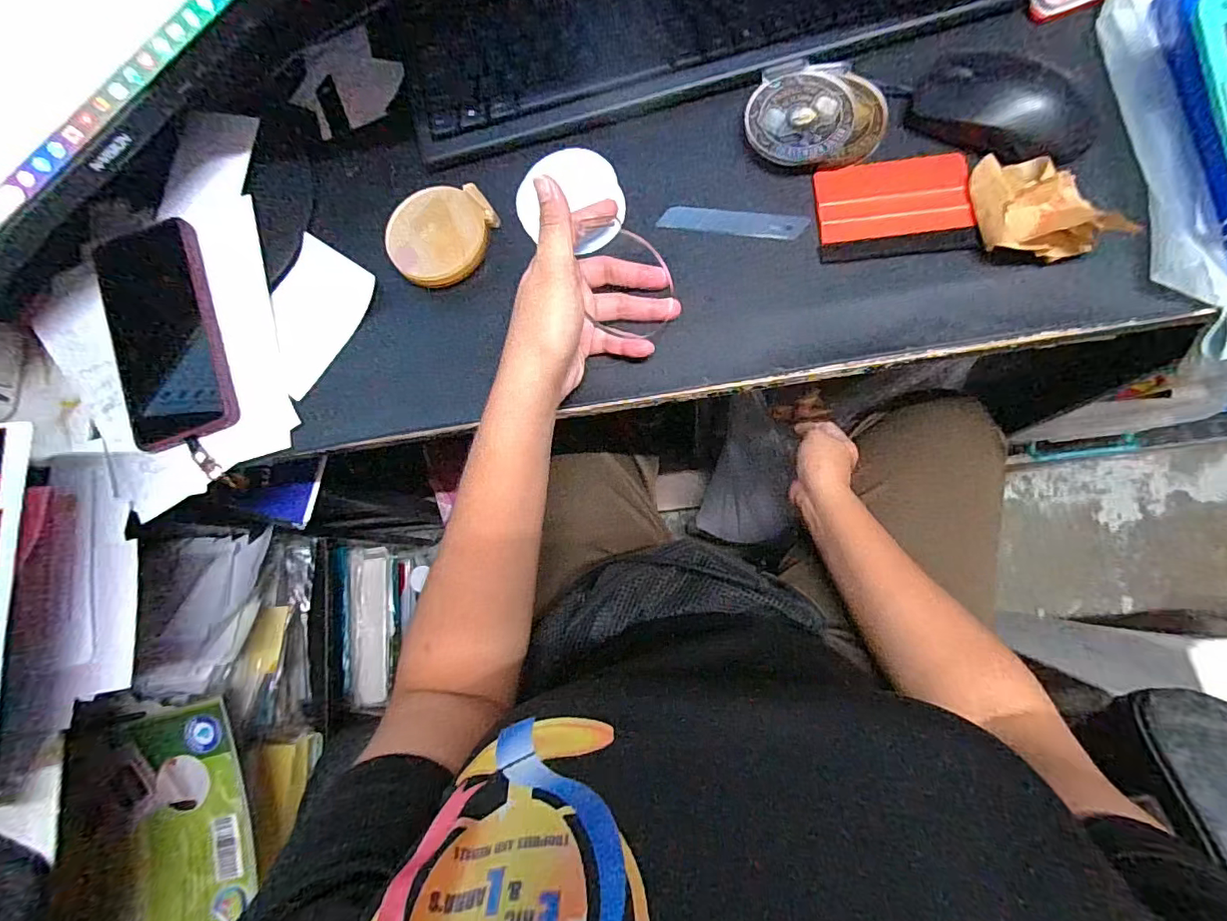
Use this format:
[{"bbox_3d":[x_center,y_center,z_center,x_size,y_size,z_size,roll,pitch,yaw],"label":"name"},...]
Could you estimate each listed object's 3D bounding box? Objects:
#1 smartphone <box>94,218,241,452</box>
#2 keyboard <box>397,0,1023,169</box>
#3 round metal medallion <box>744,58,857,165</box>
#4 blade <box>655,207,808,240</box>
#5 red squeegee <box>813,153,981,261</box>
[{"bbox_3d":[-0.342,-0.096,0.401,0.082,0.012,0.163,-17,88,2],"label":"smartphone"},{"bbox_3d":[0.065,-0.334,0.393,0.451,0.019,0.118,-12,82,5],"label":"keyboard"},{"bbox_3d":[0.133,-0.249,0.375,0.072,0.007,0.080,5,79,9],"label":"round metal medallion"},{"bbox_3d":[0.084,-0.170,0.376,0.101,0.004,0.018,9,80,10],"label":"blade"},{"bbox_3d":[0.190,-0.173,0.356,0.096,0.009,0.069,-3,78,8],"label":"red squeegee"}]

